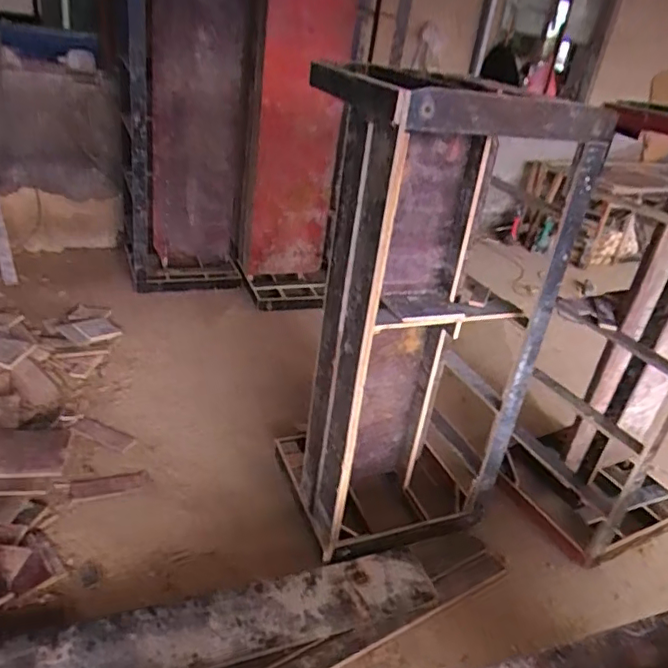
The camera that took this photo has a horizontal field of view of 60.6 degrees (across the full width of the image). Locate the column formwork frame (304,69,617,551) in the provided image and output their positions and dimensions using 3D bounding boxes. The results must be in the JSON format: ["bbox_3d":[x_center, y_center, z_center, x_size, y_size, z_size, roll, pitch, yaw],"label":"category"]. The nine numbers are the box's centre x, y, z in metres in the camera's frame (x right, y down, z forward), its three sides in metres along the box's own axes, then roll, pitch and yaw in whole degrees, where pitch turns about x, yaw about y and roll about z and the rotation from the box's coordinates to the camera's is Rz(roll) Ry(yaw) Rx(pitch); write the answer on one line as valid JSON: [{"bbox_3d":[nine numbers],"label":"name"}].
[{"bbox_3d":[0.237,0.008,1.639,0.616,1.332,0.382,-8,34,-23],"label":"column formwork frame"}]

